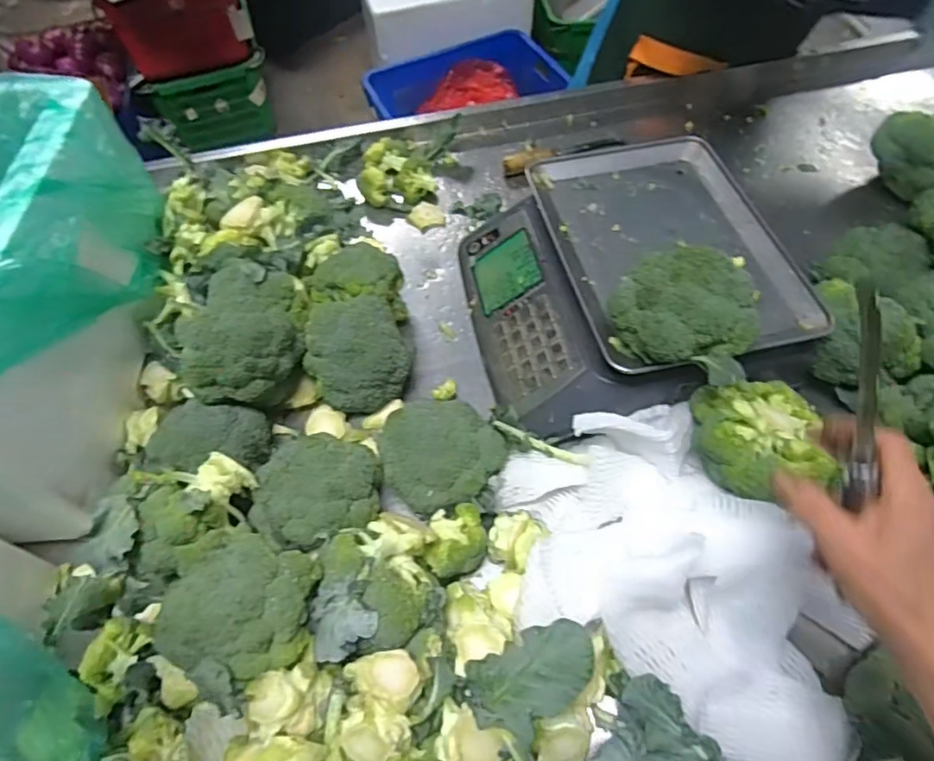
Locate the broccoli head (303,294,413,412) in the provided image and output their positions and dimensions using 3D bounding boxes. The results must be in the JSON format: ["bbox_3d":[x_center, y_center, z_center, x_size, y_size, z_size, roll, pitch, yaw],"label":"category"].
[{"bbox_3d":[-0.124,-0.029,0.665,0.115,0.108,0.118,-9,58,-3],"label":"broccoli head"}]

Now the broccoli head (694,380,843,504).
[{"bbox_3d":[0.281,0.053,0.553,0.111,0.053,0.119,-7,58,-2],"label":"broccoli head"}]

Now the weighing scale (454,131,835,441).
[{"bbox_3d":[0.173,-0.123,0.694,0.340,0.098,0.349,-13,58,-5],"label":"weighing scale"}]

